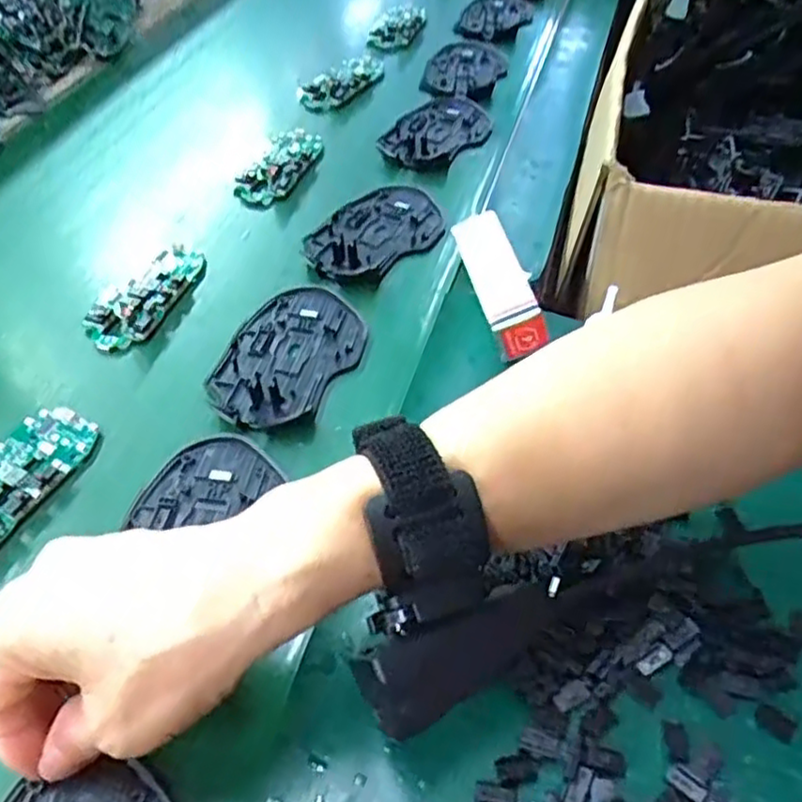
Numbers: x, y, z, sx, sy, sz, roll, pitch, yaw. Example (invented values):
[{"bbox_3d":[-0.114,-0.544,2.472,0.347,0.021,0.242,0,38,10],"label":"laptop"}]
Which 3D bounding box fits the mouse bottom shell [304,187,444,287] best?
[{"bbox_3d":[-0.018,-0.119,0.491,0.074,0.012,0.117,36,60,27],"label":"mouse bottom shell"}]

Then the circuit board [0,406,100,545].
[{"bbox_3d":[-0.192,0.040,0.346,0.044,0.015,0.097,19,53,16],"label":"circuit board"}]

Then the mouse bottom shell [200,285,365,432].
[{"bbox_3d":[-0.064,-0.027,0.408,0.072,0.007,0.114,15,52,13],"label":"mouse bottom shell"}]

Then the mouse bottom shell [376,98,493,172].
[{"bbox_3d":[0.029,-0.224,0.594,0.074,0.010,0.124,28,56,22],"label":"mouse bottom shell"}]

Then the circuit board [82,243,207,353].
[{"bbox_3d":[-0.161,-0.068,0.448,0.044,0.013,0.095,10,51,9],"label":"circuit board"}]

